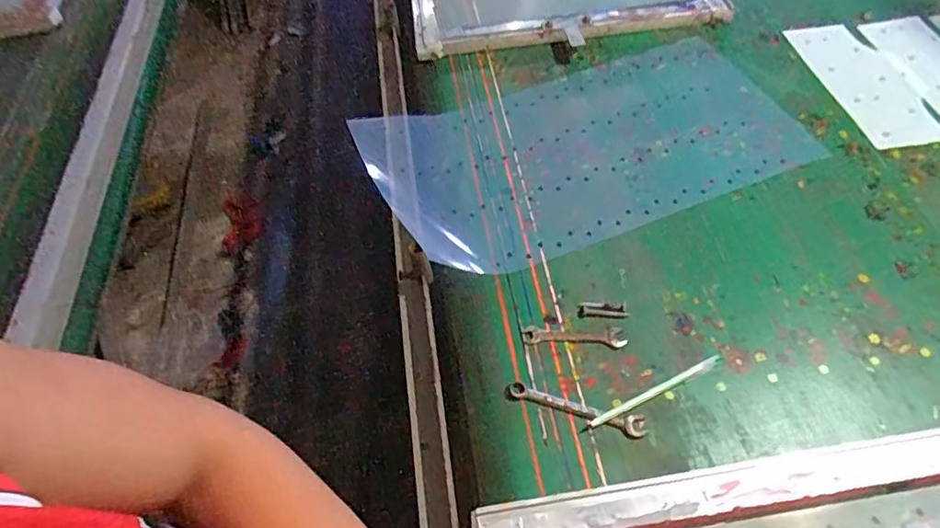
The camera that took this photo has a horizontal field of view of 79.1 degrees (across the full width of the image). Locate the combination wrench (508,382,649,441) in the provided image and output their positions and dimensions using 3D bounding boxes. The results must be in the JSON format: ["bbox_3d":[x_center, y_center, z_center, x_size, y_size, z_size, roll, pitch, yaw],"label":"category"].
[{"bbox_3d":[0.113,0.156,0.610,0.145,0.006,0.024,12,56,14],"label":"combination wrench"}]

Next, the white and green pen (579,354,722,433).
[{"bbox_3d":[0.199,0.139,0.613,0.176,0.004,0.012,-23,55,-11],"label":"white and green pen"}]

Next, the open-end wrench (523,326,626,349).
[{"bbox_3d":[0.121,0.084,0.659,0.112,0.010,0.023,-1,54,5],"label":"open-end wrench"}]

